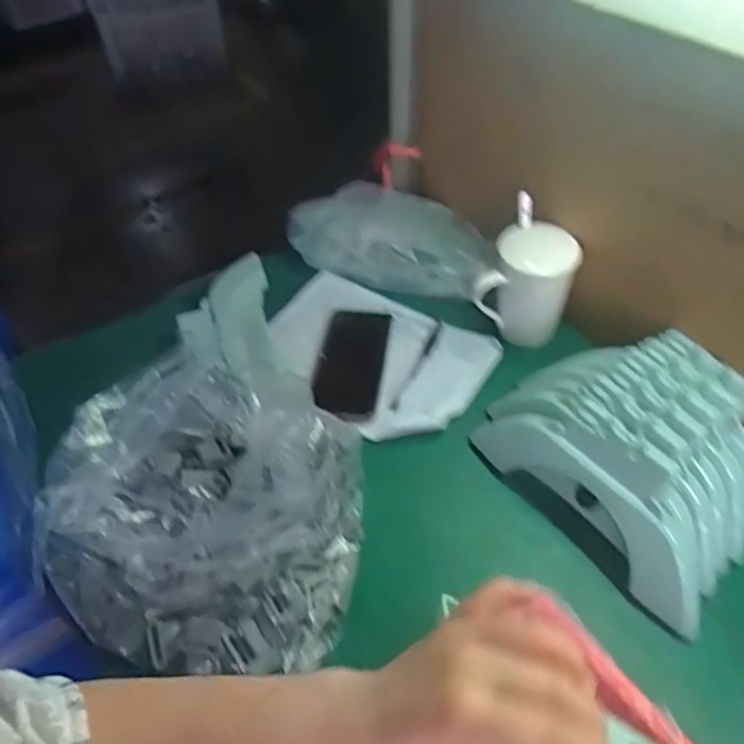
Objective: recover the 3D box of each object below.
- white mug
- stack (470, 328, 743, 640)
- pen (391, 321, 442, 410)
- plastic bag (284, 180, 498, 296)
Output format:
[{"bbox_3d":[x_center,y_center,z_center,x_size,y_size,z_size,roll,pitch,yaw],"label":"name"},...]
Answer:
[{"bbox_3d":[0.169,-0.093,0.713,0.099,0.117,0.075,10,50,11],"label":"white mug"},{"bbox_3d":[0.244,0.066,0.589,0.183,0.102,0.242,-31,54,-23],"label":"stack"},{"bbox_3d":[0.052,-0.007,0.731,0.011,0.013,0.136,20,52,19],"label":"pen"},{"bbox_3d":[0.028,-0.168,0.840,0.271,0.075,0.137,13,50,13],"label":"plastic bag"}]

